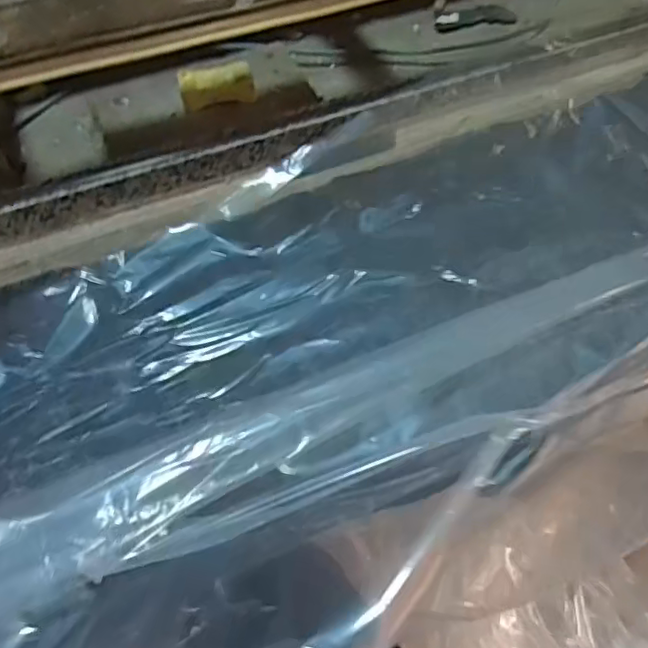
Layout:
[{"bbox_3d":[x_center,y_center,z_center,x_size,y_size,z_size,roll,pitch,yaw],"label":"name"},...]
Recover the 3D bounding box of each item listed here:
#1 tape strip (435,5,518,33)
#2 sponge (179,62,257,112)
[{"bbox_3d":[0.124,-0.253,0.493,0.068,0.004,0.023,-14,61,-11],"label":"tape strip"},{"bbox_3d":[-0.071,-0.159,0.402,0.048,0.016,0.021,-14,61,-11],"label":"sponge"}]

